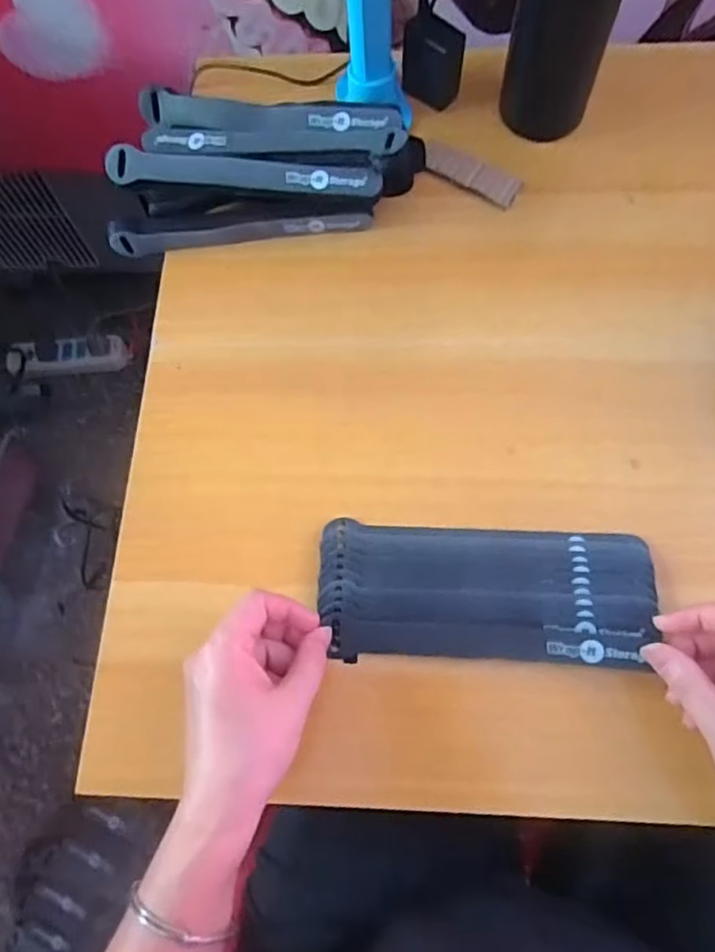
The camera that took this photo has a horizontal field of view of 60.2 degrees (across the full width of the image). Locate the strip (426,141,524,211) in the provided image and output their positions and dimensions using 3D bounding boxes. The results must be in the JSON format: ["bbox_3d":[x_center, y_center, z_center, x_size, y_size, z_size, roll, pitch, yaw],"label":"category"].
[{"bbox_3d":[0.088,-0.237,0.485,0.082,0.008,0.027,29,75,13],"label":"strip"}]

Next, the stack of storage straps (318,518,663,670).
[{"bbox_3d":[0.077,0.070,0.372,0.196,0.017,0.079,1,69,4],"label":"stack of storage straps"}]

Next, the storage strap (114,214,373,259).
[{"bbox_3d":[-0.090,-0.187,0.473,0.199,0.019,0.011,-3,70,3],"label":"storage strap"}]

